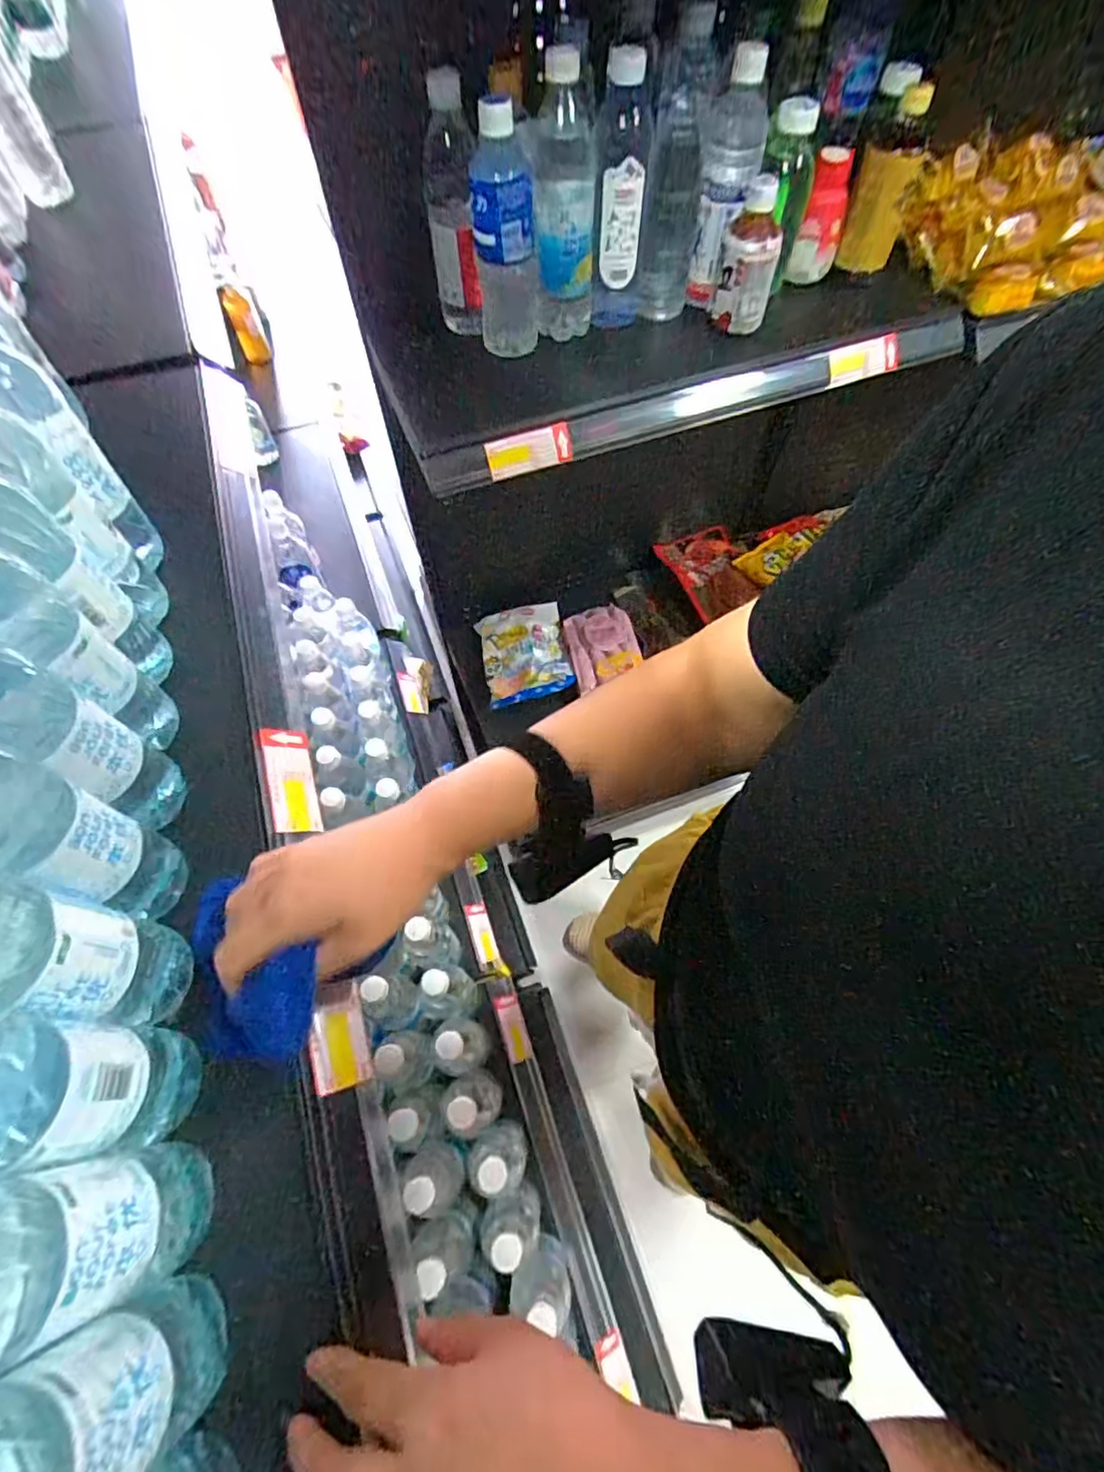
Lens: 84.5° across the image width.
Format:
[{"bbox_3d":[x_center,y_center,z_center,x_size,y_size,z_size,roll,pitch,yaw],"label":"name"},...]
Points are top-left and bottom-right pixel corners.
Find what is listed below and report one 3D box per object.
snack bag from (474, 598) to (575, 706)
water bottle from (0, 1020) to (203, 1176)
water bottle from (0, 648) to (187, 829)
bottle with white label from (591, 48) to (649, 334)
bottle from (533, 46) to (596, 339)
[{"bbox_3d":[-0.055,-0.169,1.203,0.165,0.027,0.220,-11,64,-6],"label":"snack bag"},{"bbox_3d":[-0.236,0.163,0.277,0.053,0.220,0.058,-2,63,-1],"label":"water bottle"},{"bbox_3d":[-0.296,0.002,0.367,0.055,0.221,0.065,30,67,14],"label":"water bottle"},{"bbox_3d":[0.073,-0.557,0.644,0.057,0.216,0.061,7,63,3],"label":"bottle with white label"},{"bbox_3d":[0.014,-0.542,0.632,0.063,0.225,0.057,3,63,1],"label":"bottle"}]

